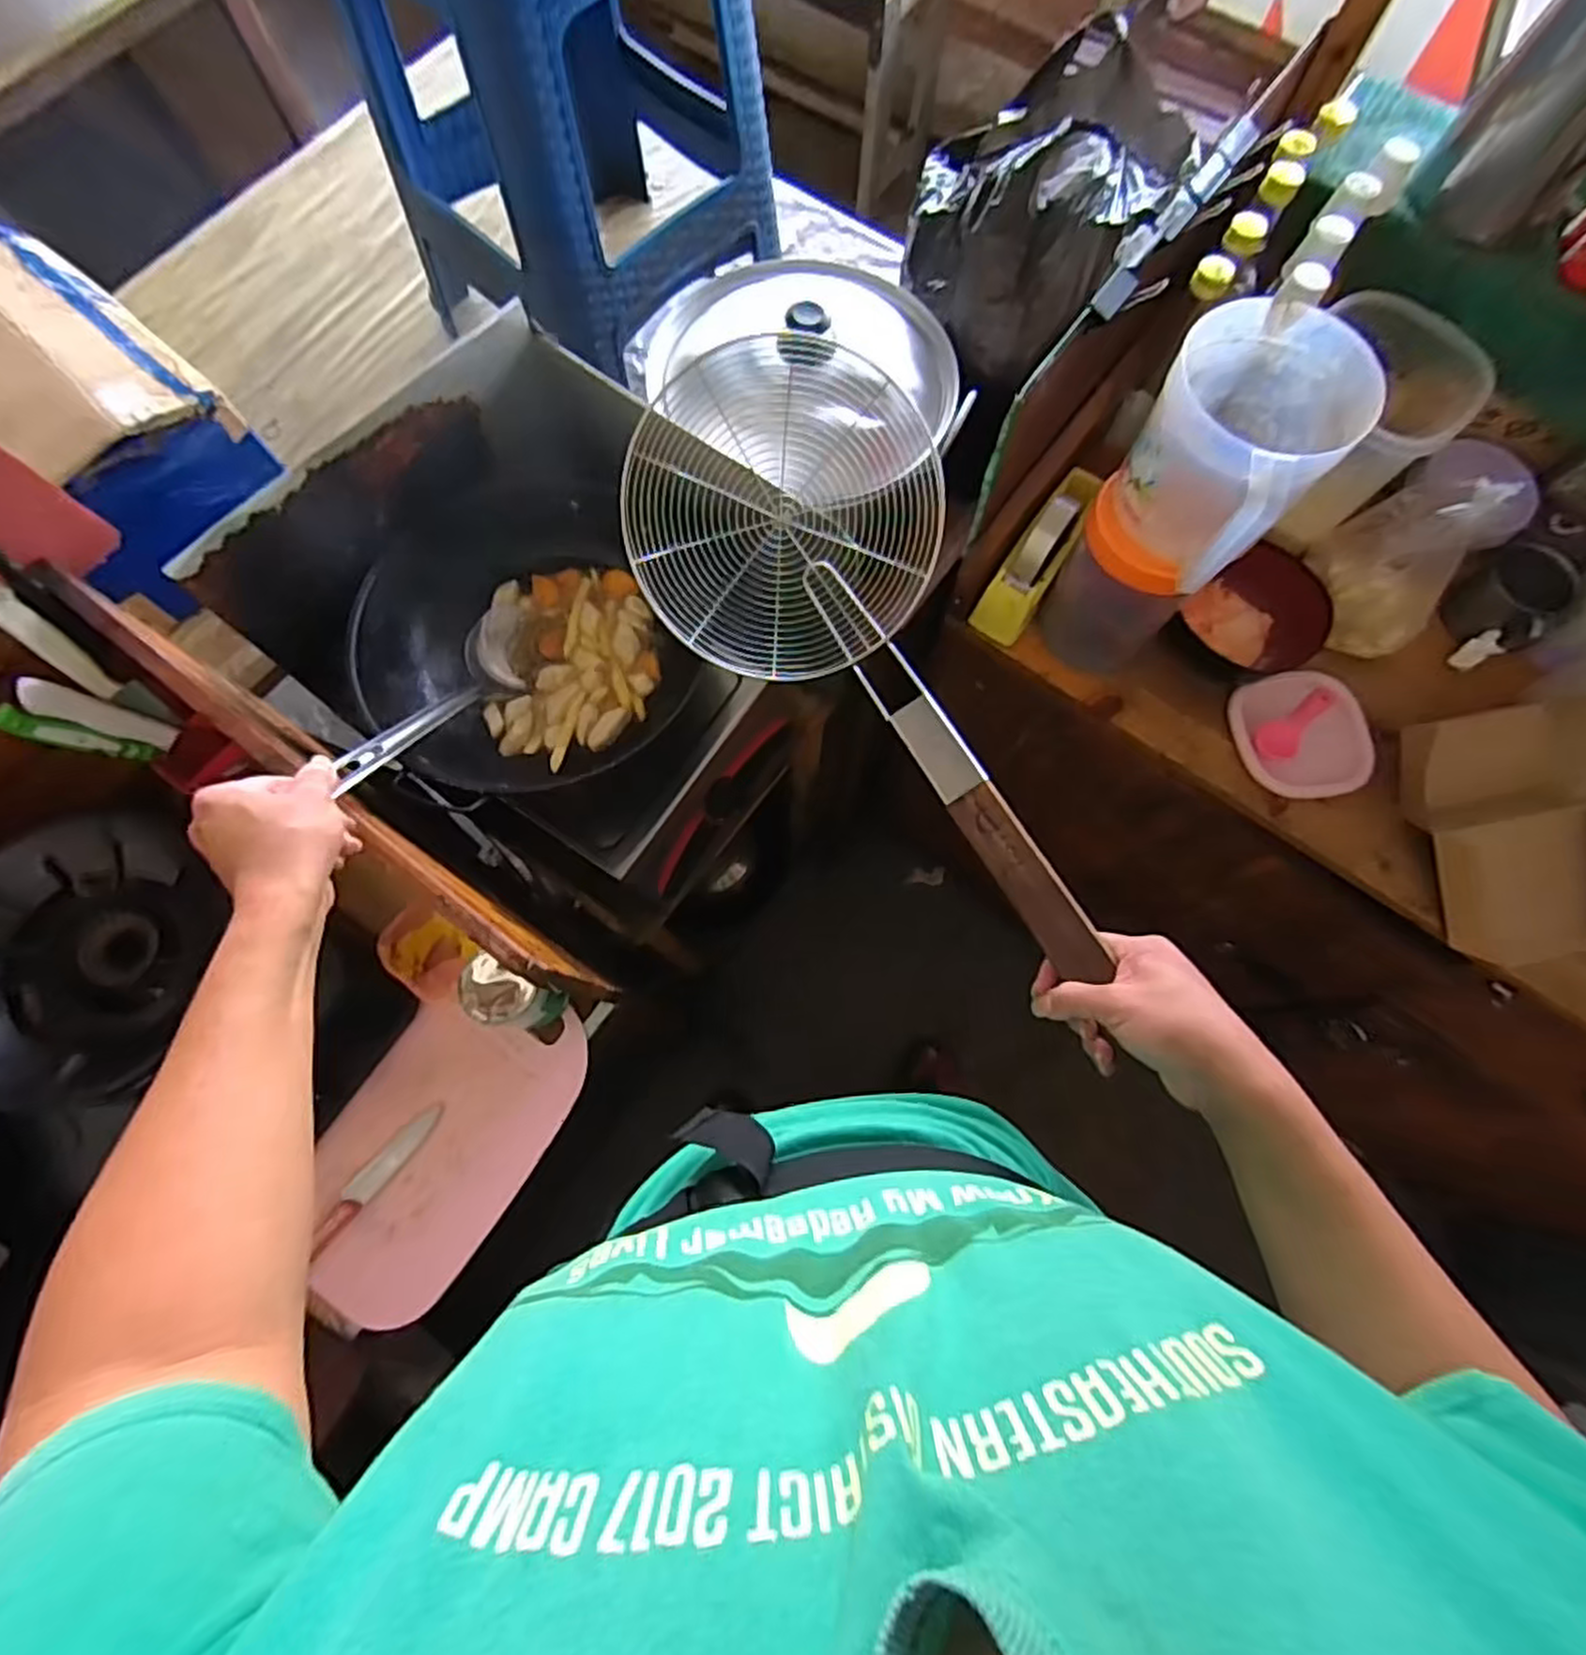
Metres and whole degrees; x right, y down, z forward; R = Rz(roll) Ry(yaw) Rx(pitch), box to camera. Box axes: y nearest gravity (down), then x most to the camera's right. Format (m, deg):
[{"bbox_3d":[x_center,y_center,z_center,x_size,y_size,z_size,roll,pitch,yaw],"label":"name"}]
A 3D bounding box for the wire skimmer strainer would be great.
[{"bbox_3d":[0.048,-0.153,0.556,0.253,0.086,0.561,-24,74,-7],"label":"wire skimmer strainer"}]

